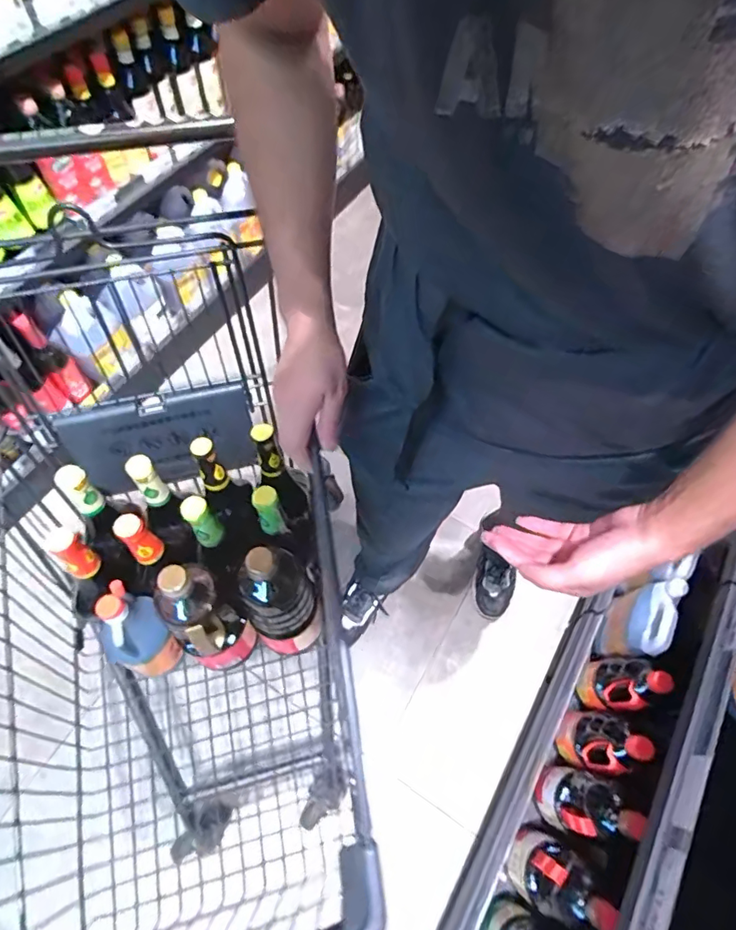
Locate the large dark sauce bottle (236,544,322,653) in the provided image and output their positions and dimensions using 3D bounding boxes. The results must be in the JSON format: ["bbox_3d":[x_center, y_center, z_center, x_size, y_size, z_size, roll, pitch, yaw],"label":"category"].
[{"bbox_3d":[-0.116,0.190,0.660,0.097,0.237,0.091,1,64,-2],"label":"large dark sauce bottle"}]

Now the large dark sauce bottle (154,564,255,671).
[{"bbox_3d":[-0.212,0.208,0.648,0.079,0.235,0.091,-31,69,-16],"label":"large dark sauce bottle"}]

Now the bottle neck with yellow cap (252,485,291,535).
[{"bbox_3d":[-0.128,0.061,0.639,0.032,0.077,0.039,-16,66,-10],"label":"bottle neck with yellow cap"}]

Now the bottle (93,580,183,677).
[{"bbox_3d":[-0.301,0.227,0.656,0.065,0.179,0.090,17,64,6],"label":"bottle"}]

